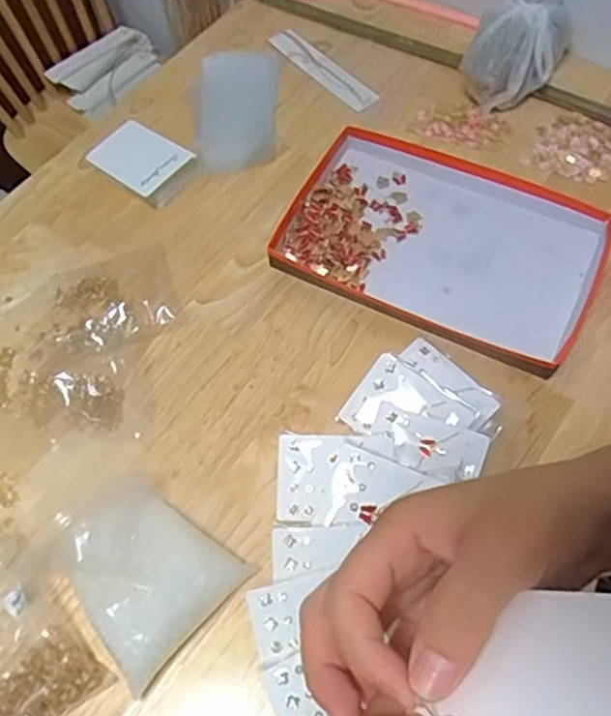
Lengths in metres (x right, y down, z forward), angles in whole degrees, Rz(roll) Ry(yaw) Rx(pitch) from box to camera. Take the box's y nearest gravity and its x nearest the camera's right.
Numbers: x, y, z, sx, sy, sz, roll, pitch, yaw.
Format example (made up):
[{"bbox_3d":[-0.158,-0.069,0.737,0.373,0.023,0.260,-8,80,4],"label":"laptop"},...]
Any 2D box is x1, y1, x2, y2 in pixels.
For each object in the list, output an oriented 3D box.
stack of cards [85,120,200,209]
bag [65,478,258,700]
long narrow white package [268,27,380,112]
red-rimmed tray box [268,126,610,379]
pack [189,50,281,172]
[{"bbox_3d":[-0.197,-0.237,0.799,0.104,0.034,0.082,30,68,18],"label":"stack of cards"},{"bbox_3d":[-0.144,0.184,0.570,0.146,0.048,0.127,36,70,20],"label":"bag"},{"bbox_3d":[0.023,-0.393,0.885,0.041,0.006,0.183,-40,70,-11],"label":"long narrow white package"},{"bbox_3d":[0.149,-0.126,0.736,0.334,0.047,0.214,23,66,15],"label":"red-rimmed tray box"},{"bbox_3d":[-0.093,-0.332,0.858,0.113,0.009,0.220,-2,62,3],"label":"pack"}]

